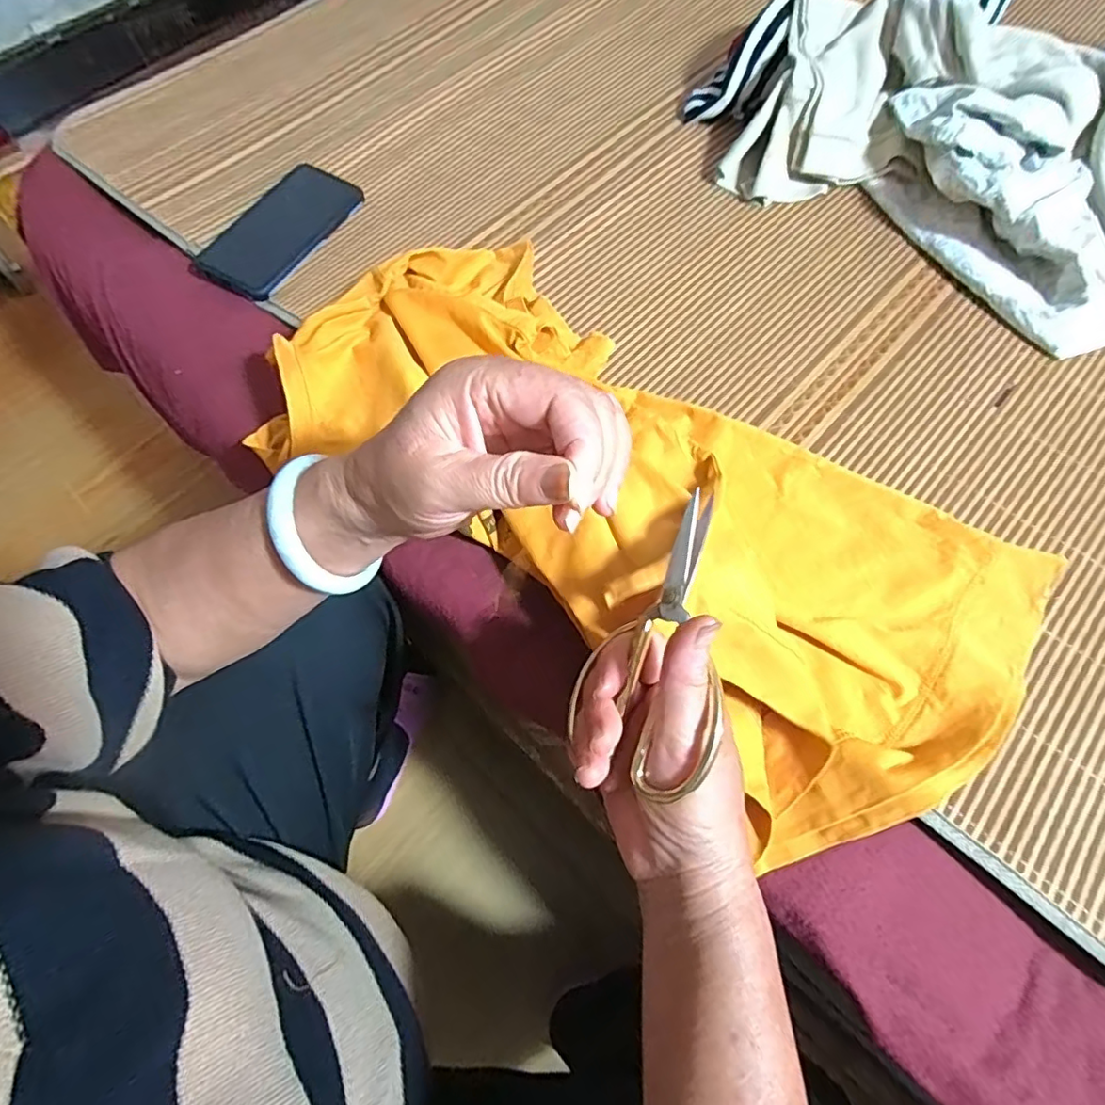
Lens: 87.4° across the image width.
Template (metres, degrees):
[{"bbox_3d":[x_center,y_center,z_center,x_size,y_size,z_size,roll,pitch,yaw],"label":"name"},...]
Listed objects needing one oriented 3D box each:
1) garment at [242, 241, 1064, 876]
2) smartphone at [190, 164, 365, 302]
[{"bbox_3d":[0.044,-0.052,0.385,0.519,0.074,0.250,38,73,16],"label":"garment"},{"bbox_3d":[-0.254,-0.305,0.547,0.079,0.017,0.159,30,71,14],"label":"smartphone"}]

